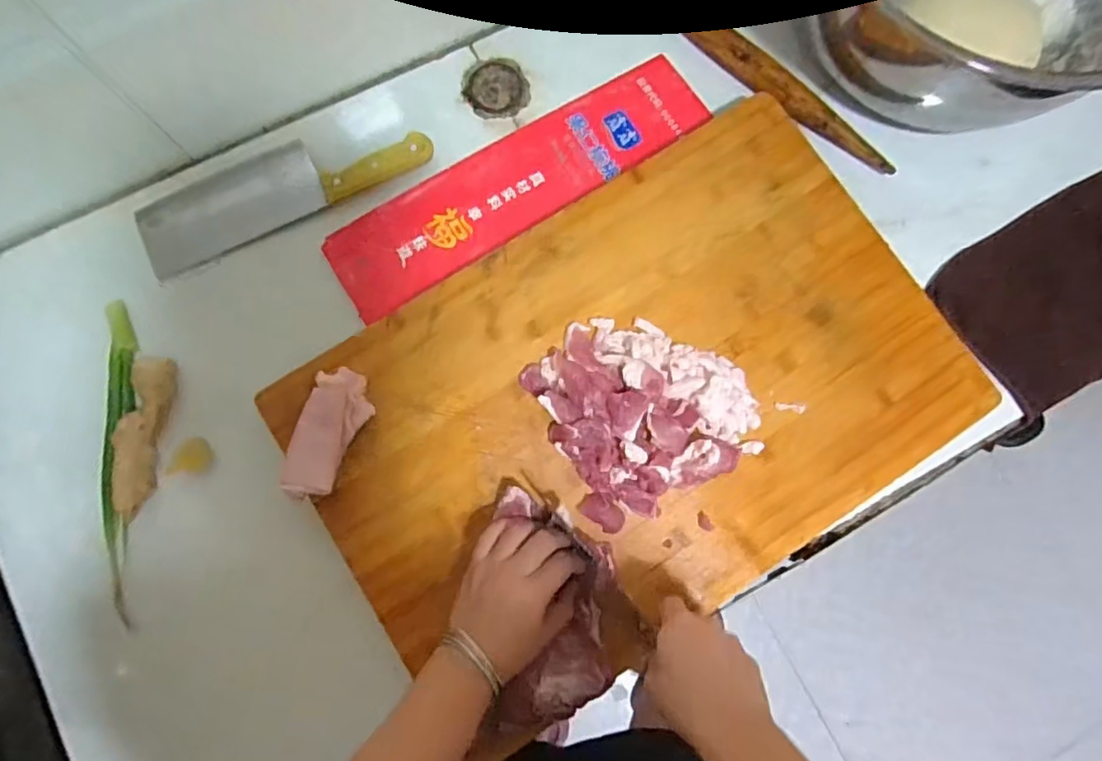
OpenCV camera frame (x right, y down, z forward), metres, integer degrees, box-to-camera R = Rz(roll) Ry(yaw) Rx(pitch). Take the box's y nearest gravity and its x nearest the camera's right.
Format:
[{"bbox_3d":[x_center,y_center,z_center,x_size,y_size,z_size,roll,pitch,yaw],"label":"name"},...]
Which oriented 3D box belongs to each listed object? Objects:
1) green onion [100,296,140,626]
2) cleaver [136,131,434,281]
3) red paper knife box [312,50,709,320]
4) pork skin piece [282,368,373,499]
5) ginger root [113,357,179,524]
[{"bbox_3d":[-0.383,0.066,0.517,0.038,0.023,0.280,-2,80,-2],"label":"green onion"},{"bbox_3d":[-0.258,-0.190,0.574,0.279,0.019,0.075,-25,82,-5],"label":"cleaver"},{"bbox_3d":[-0.029,-0.197,0.589,0.395,0.010,0.100,-30,82,-6],"label":"red paper knife box"},{"bbox_3d":[-0.188,0.045,0.501,0.051,0.028,0.111,16,80,1],"label":"pork skin piece"},{"bbox_3d":[-0.356,0.049,0.519,0.033,0.025,0.136,6,80,0],"label":"ginger root"}]

